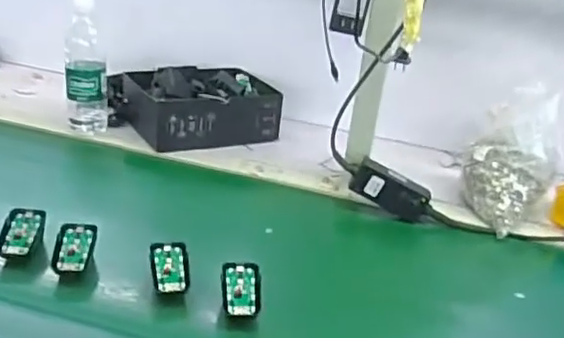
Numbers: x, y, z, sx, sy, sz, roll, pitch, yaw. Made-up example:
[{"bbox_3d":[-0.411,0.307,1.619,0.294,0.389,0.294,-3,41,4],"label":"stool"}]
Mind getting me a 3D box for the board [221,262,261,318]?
[{"bbox_3d":[-0.045,0.134,0.651,0.043,0.011,0.066,3,43,-6],"label":"board"}]

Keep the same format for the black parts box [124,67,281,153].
[{"bbox_3d":[-0.139,-0.114,1.067,0.255,0.095,0.178,-8,30,-28],"label":"black parts box"}]

